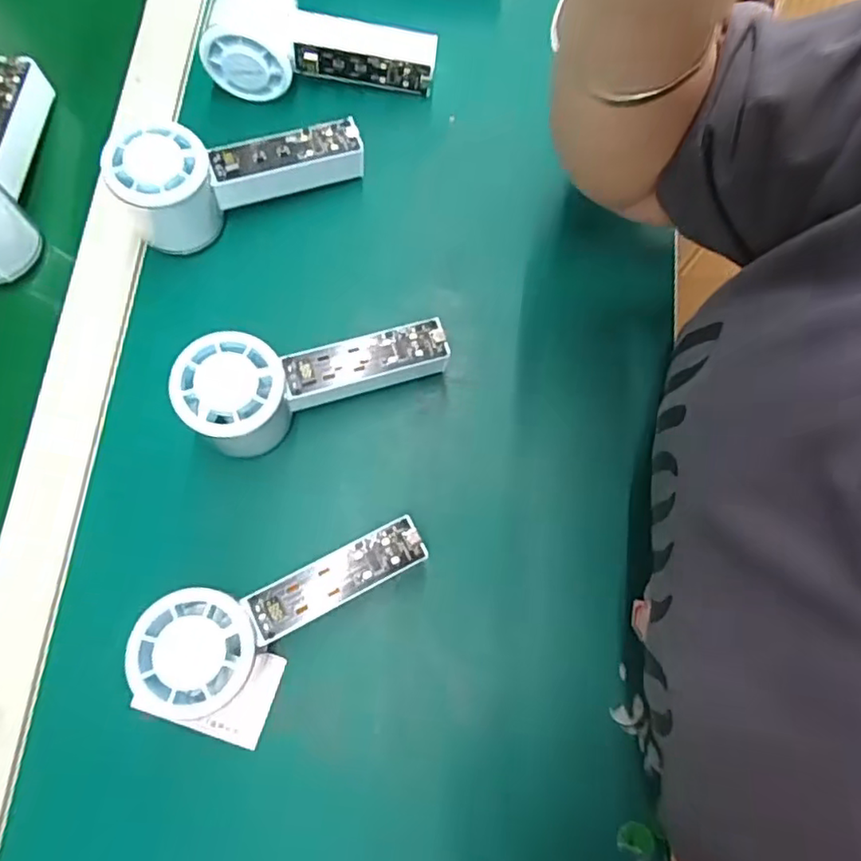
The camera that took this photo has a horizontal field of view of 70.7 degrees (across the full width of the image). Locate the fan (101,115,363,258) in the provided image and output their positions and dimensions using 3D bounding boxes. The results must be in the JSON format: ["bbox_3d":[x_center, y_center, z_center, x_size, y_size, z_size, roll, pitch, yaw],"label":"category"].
[{"bbox_3d":[-0.117,-0.164,0.383,0.149,0.063,0.052,-23,76,-7],"label":"fan"}]

